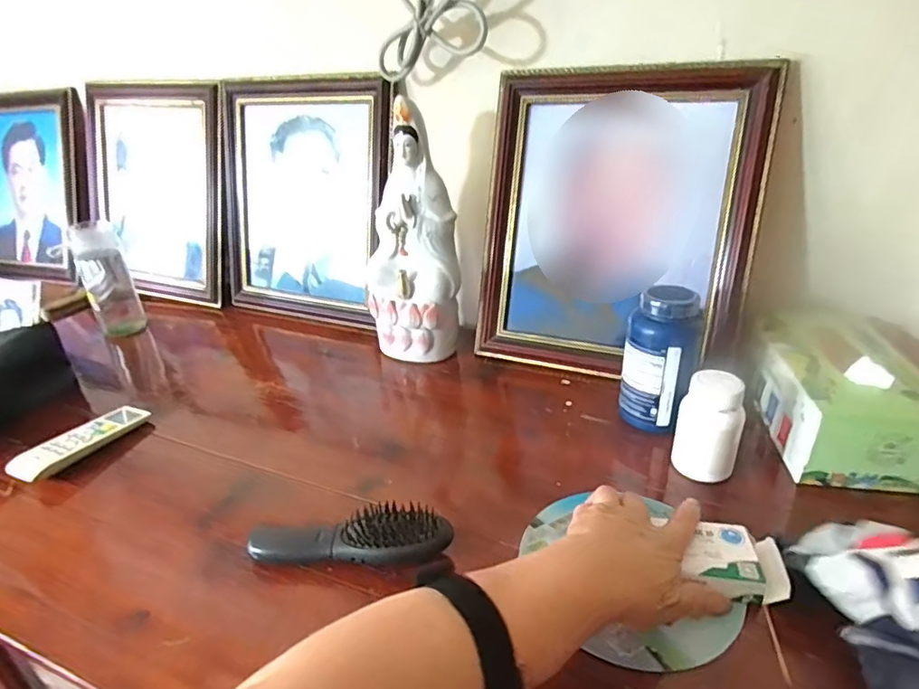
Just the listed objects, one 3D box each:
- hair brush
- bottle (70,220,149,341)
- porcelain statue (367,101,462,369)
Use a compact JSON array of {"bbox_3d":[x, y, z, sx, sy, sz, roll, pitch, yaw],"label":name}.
[{"bbox_3d":[-0.091,0.158,0.434,0.166,0.039,0.038,-2,27,2],"label":"hair brush"},{"bbox_3d":[-0.560,-0.102,0.851,0.073,0.168,0.056,-21,32,-31],"label":"bottle"},{"bbox_3d":[-0.066,-0.128,0.705,0.123,0.297,0.088,-5,27,-4],"label":"porcelain statue"}]

